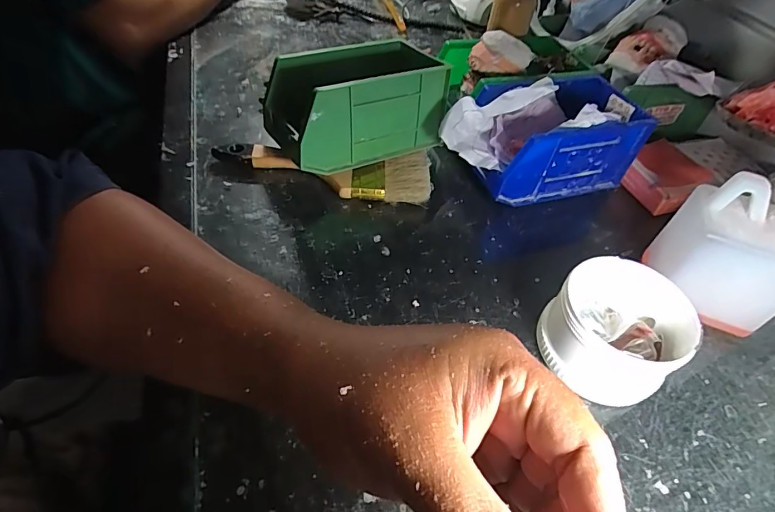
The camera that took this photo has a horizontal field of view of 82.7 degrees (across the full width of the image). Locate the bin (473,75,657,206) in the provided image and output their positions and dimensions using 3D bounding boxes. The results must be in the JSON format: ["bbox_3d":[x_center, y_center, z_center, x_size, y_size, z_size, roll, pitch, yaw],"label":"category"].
[{"bbox_3d":[0.158,-0.122,0.471,0.201,0.090,0.099,-11,51,-16],"label":"bin"}]

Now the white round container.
[{"bbox_3d":[0.168,0.057,0.332,0.090,0.063,0.099,36,54,22],"label":"white round container"}]

